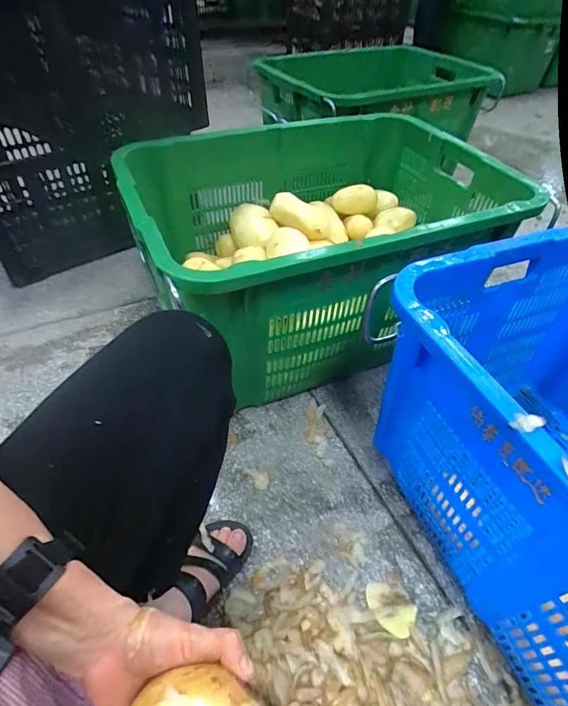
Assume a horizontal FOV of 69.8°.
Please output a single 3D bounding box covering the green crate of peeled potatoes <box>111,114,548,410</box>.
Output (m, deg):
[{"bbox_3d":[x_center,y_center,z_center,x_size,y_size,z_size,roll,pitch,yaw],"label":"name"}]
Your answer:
[{"bbox_3d":[0.067,-0.198,0.827,0.656,0.332,0.548,-14,48,-16],"label":"green crate of peeled potatoes"}]

